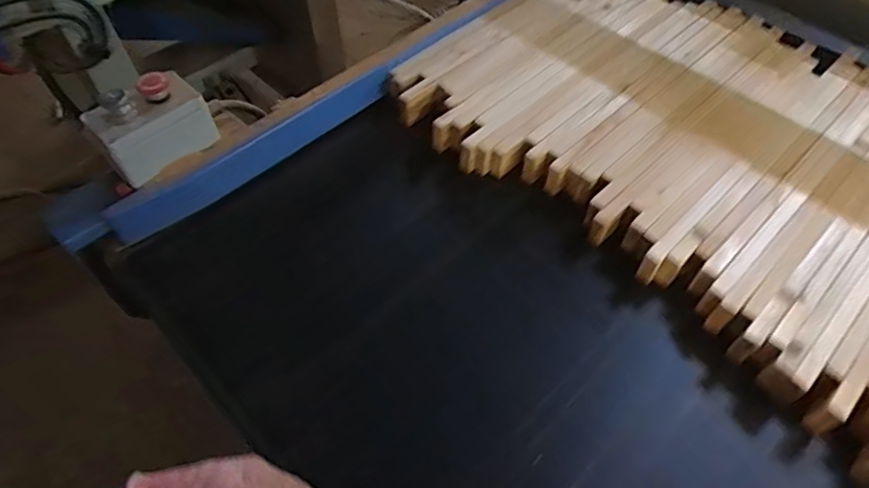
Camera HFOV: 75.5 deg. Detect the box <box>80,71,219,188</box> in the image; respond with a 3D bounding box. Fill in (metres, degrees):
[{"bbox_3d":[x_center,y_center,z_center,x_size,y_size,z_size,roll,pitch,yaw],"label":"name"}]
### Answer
[{"bbox_3d":[-0.346,-0.147,0.692,0.135,0.096,0.055,-35,61,-22],"label":"box"}]

